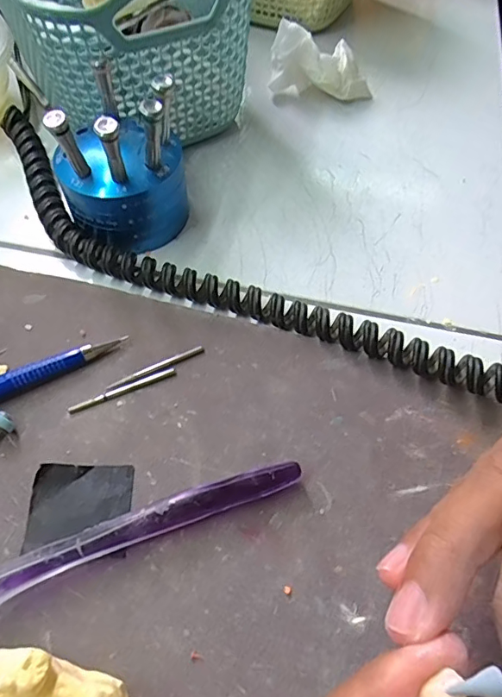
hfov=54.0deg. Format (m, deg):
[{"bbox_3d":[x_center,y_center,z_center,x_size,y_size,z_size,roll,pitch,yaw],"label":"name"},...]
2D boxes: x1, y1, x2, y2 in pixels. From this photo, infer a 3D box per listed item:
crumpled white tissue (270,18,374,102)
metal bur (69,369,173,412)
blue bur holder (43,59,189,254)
[{"bbox_3d":[0.044,-0.175,0.304,0.062,0.040,0.021,1,57,-1],"label":"crumpled white tissue"},{"bbox_3d":[-0.052,0.016,0.199,0.044,0.004,0.004,-20,60,-14],"label":"metal bur"},{"bbox_3d":[-0.061,-0.095,0.235,0.060,0.065,0.072,-7,57,-6],"label":"blue bur holder"}]

